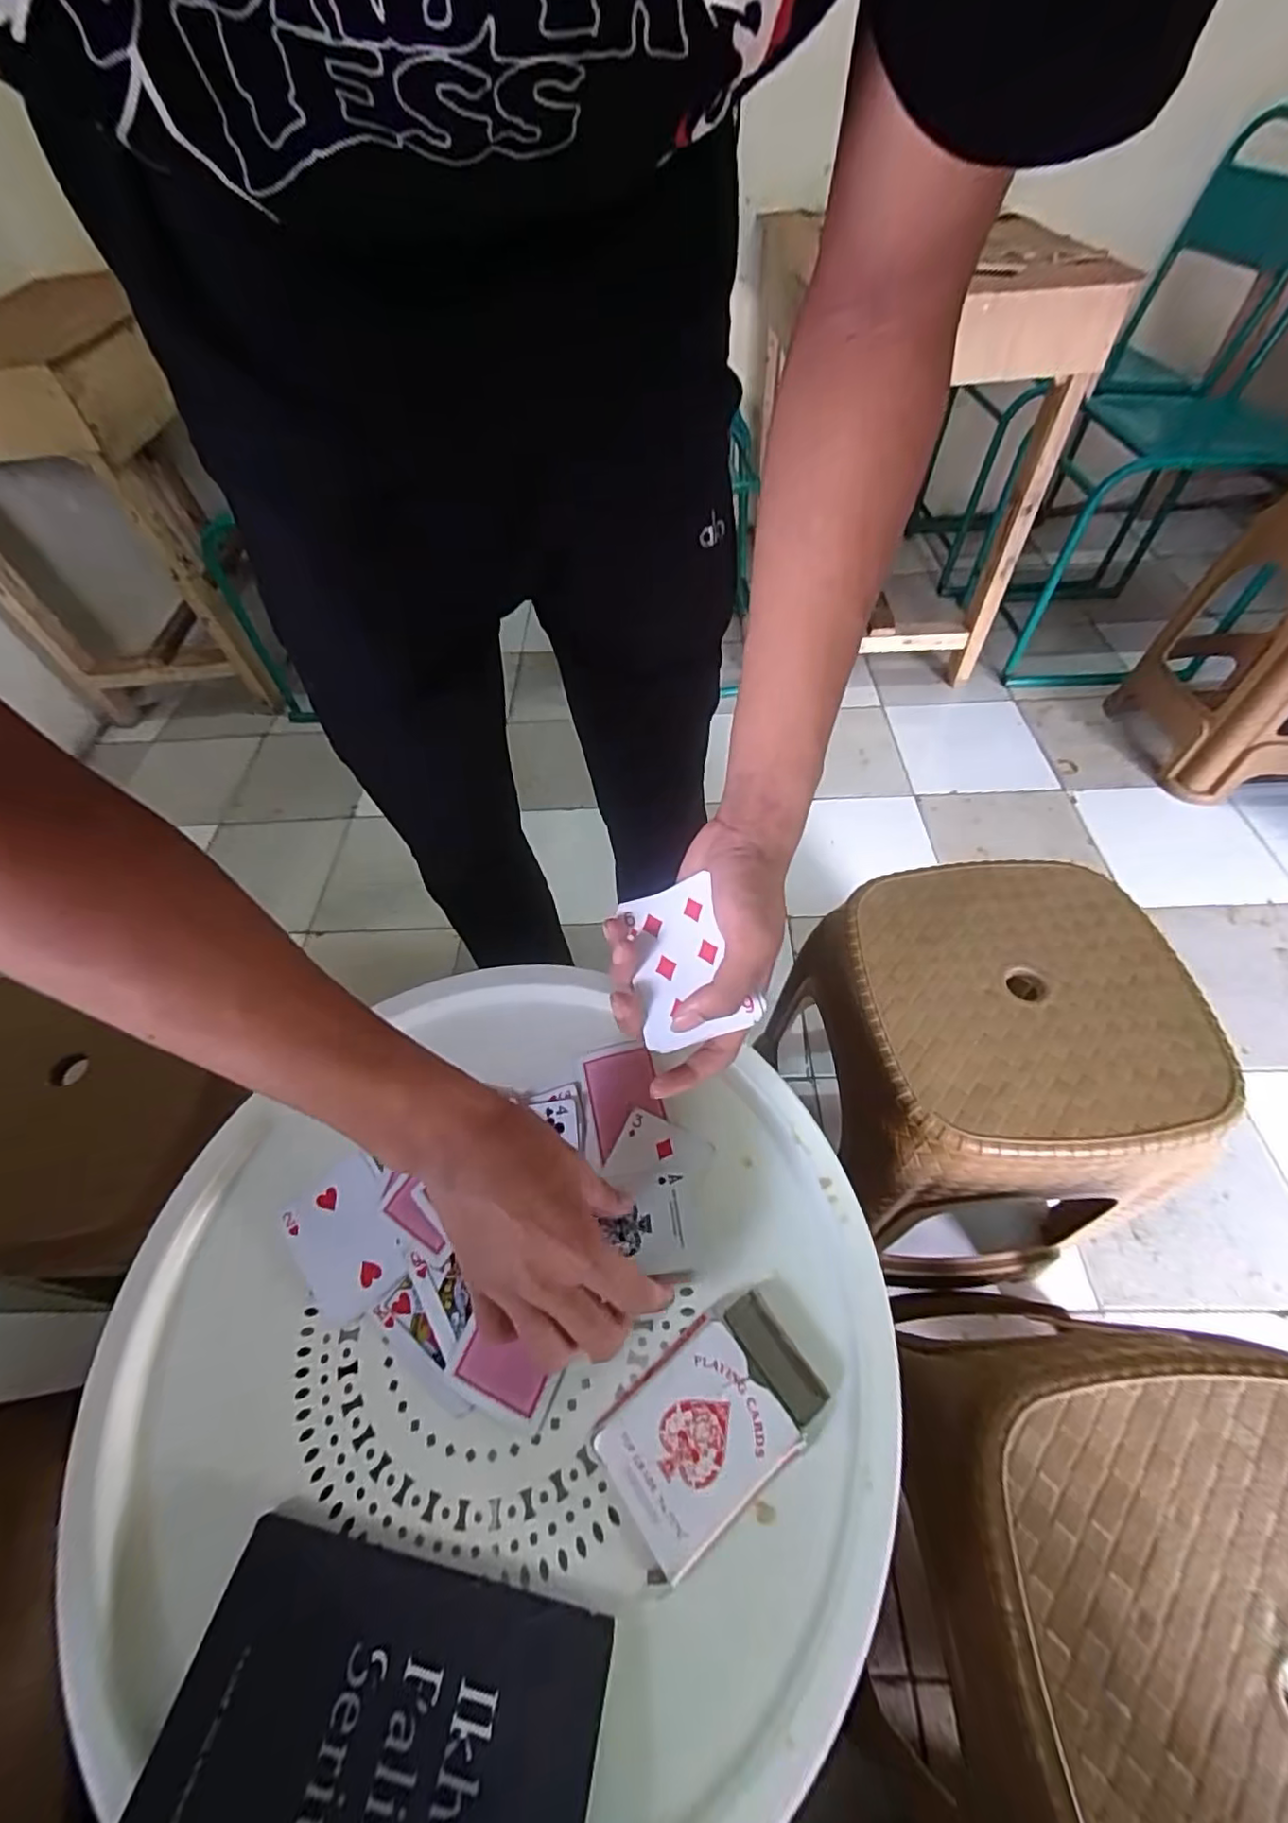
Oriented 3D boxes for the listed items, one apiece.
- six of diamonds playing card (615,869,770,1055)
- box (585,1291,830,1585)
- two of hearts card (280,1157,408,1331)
[{"bbox_3d":[0.025,0.029,0.347,0.063,0.005,0.086,-17,74,13],"label":"six of diamonds playing card"},{"bbox_3d":[0.035,0.270,0.329,0.115,0.023,0.071,-32,62,-17],"label":"box"},{"bbox_3d":[-0.191,0.211,0.396,0.061,0.004,0.083,-35,64,-14],"label":"two of hearts card"}]

